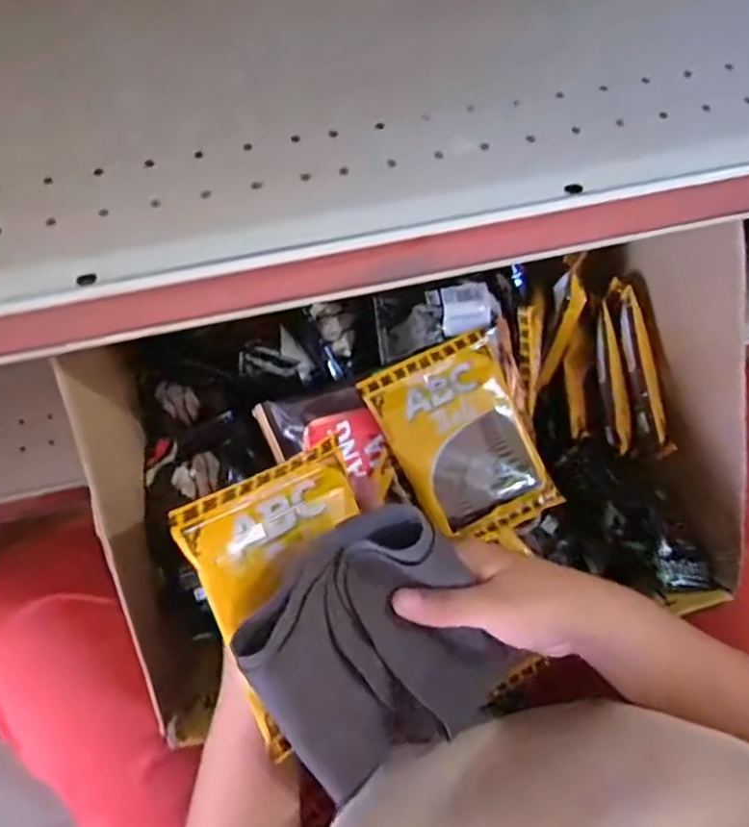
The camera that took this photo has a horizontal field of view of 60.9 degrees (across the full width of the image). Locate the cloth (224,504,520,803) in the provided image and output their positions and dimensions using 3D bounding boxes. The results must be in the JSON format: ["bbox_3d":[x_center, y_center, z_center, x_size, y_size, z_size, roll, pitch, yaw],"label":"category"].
[{"bbox_3d":[0.007,0.123,0.314,0.045,0.153,0.114,10,43,44],"label":"cloth"}]

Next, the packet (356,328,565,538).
[{"bbox_3d":[0.062,0.019,0.426,0.094,0.011,0.130,-26,90,-13],"label":"packet"}]

